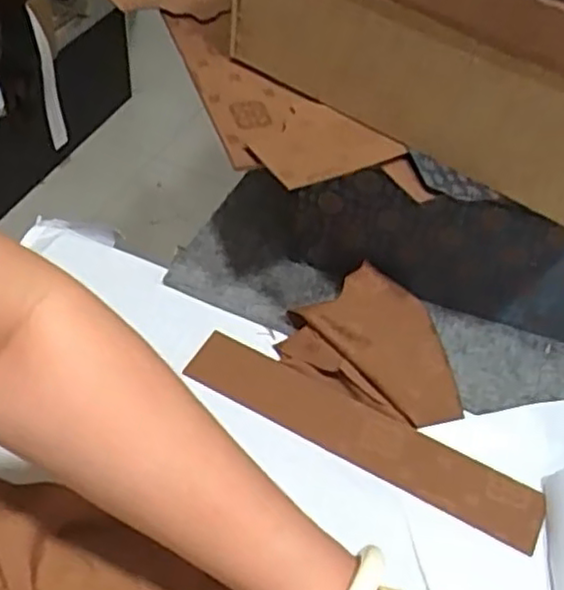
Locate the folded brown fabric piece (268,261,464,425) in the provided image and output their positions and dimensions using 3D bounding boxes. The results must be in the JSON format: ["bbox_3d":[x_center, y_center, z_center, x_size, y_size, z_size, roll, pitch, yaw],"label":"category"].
[{"bbox_3d":[0.093,0.046,0.653,0.174,0.040,0.112,26,50,16],"label":"folded brown fabric piece"}]

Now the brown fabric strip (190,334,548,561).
[{"bbox_3d":[0.065,0.120,0.611,0.325,0.008,0.056,25,60,17],"label":"brown fabric strip"}]

